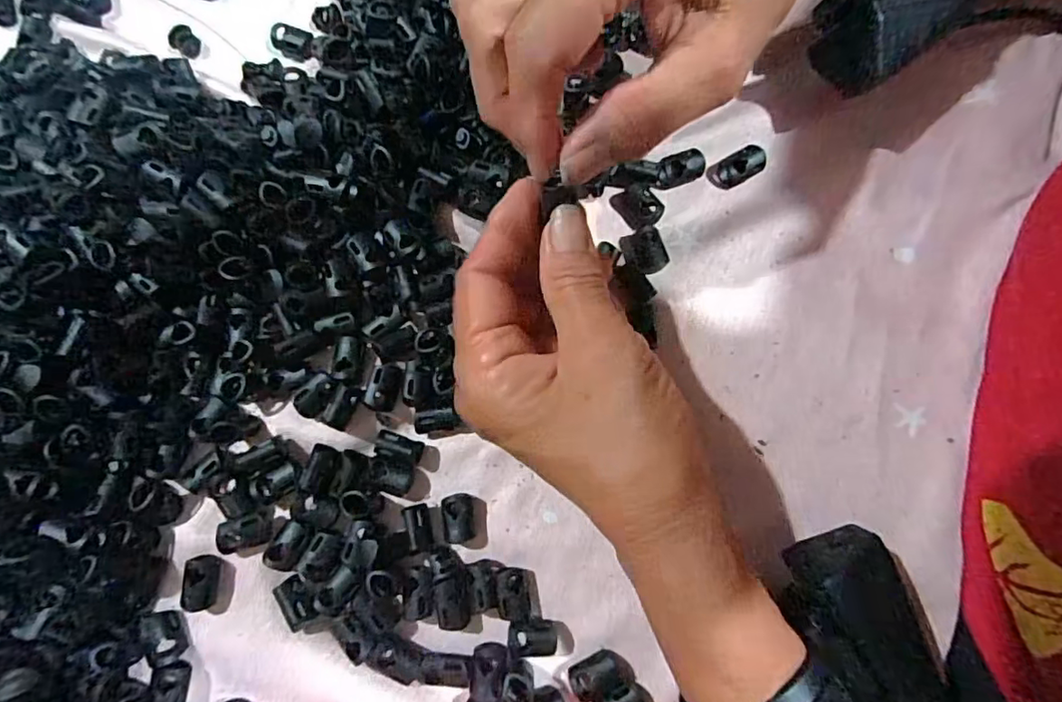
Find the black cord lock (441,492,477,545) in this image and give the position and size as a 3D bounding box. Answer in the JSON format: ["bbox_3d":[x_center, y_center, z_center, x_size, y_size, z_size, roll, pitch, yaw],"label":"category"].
[{"bbox_3d":[-0.031,0.071,0.238,0.013,0.010,0.019,-9,79,0],"label":"black cord lock"}]

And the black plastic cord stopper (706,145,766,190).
[{"bbox_3d":[0.099,-0.089,0.267,0.026,0.006,0.015,-27,80,-5],"label":"black plastic cord stopper"}]

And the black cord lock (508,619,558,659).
[{"bbox_3d":[0.001,0.117,0.229,0.020,0.008,0.015,-4,79,1],"label":"black cord lock"}]

